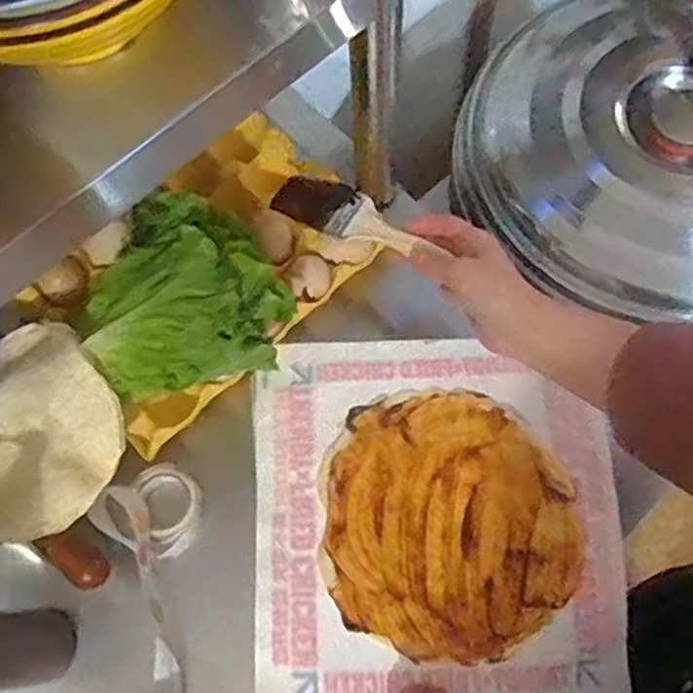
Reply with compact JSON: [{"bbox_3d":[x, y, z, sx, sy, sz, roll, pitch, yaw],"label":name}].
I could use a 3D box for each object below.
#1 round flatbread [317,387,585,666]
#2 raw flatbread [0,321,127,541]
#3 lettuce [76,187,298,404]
[{"bbox_3d":[0.079,0.133,0.558,0.191,0.014,0.196,1,70,3],"label":"round flatbread"},{"bbox_3d":[-0.243,0.068,0.545,0.155,0.081,0.159,-35,72,-10],"label":"raw flatbread"},{"bbox_3d":[-0.126,-0.041,0.534,0.148,0.049,0.165,-33,72,-10],"label":"lettuce"}]

